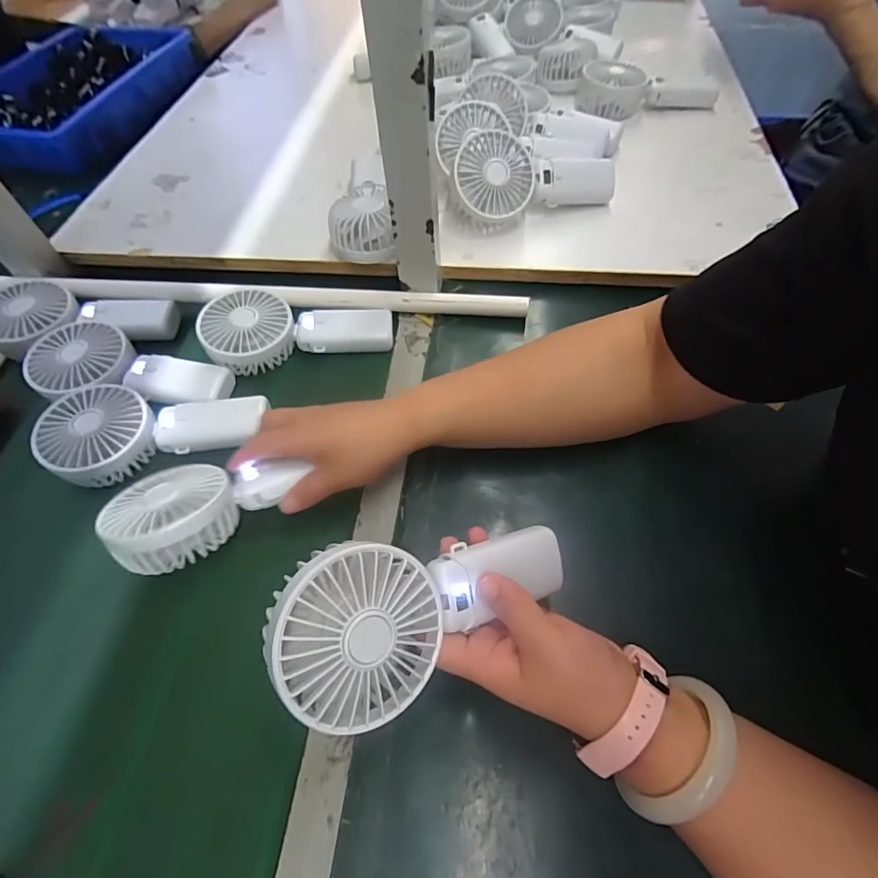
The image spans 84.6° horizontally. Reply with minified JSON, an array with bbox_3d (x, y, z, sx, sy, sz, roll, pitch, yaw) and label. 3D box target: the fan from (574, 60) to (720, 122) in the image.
[{"bbox_3d":[0.288,-0.482,0.668,0.183,0.054,0.081,-3,57,0],"label":"fan"}]

